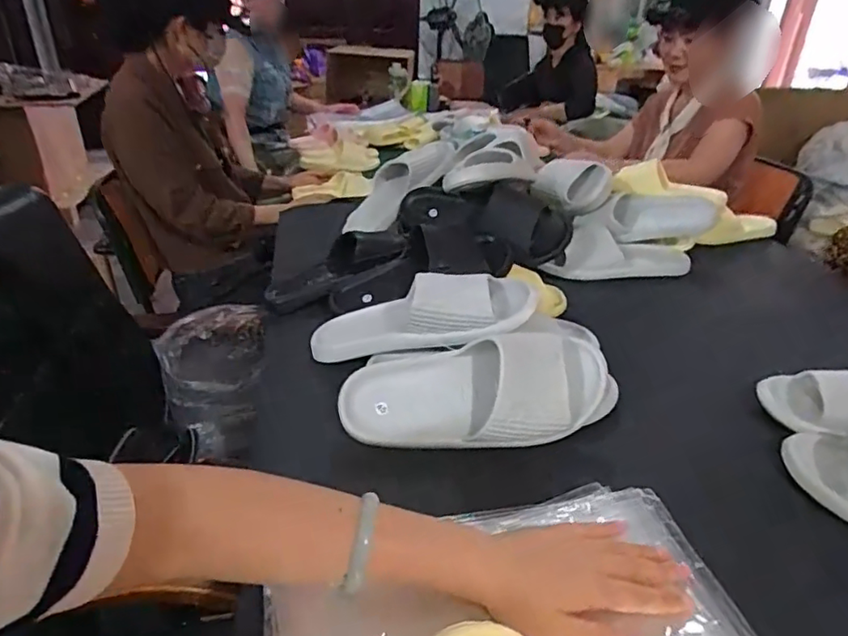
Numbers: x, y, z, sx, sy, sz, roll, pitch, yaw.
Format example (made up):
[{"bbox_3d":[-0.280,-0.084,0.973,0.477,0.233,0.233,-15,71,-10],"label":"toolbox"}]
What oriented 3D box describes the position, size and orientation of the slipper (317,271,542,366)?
[{"bbox_3d":[-0.009,-0.009,0.657,0.271,0.061,0.101,-13,27,13],"label":"slipper"}]

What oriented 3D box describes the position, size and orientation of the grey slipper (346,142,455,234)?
[{"bbox_3d":[-0.062,-0.218,0.988,0.261,0.084,0.082,-34,13,31],"label":"grey slipper"}]

